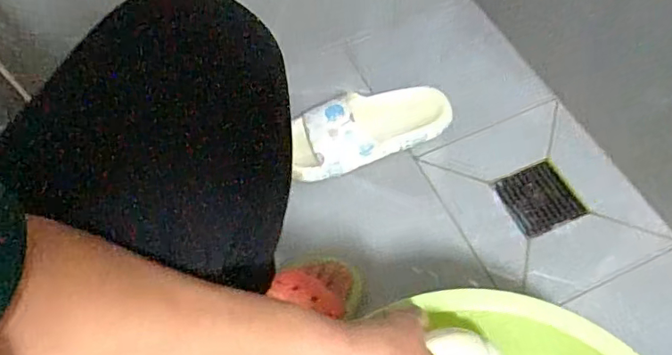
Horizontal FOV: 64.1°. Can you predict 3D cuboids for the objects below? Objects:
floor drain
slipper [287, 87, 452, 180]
[{"bbox_3d":[0.287,0.029,0.759,0.099,0.005,0.096,-21,62,-9],"label":"floor drain"},{"bbox_3d":[0.048,-0.079,0.777,0.247,0.074,0.100,-21,62,-10],"label":"slipper"}]

